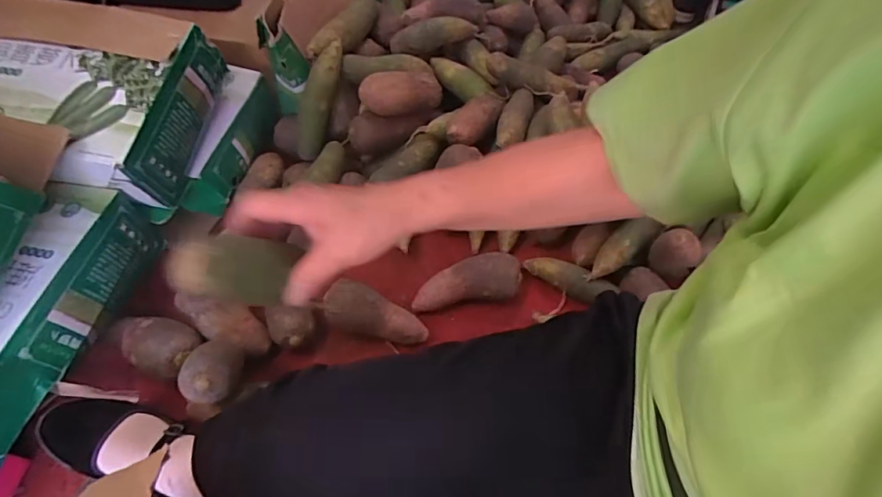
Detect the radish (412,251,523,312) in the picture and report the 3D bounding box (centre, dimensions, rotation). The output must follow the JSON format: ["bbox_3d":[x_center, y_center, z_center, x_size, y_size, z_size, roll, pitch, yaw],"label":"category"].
[{"bbox_3d":[0.041,0.059,0.789,0.178,0.066,0.072,-5,57,-6],"label":"radish"}]

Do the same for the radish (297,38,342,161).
[{"bbox_3d":[-0.227,-0.274,0.872,0.051,0.041,0.221,19,100,10],"label":"radish"}]

